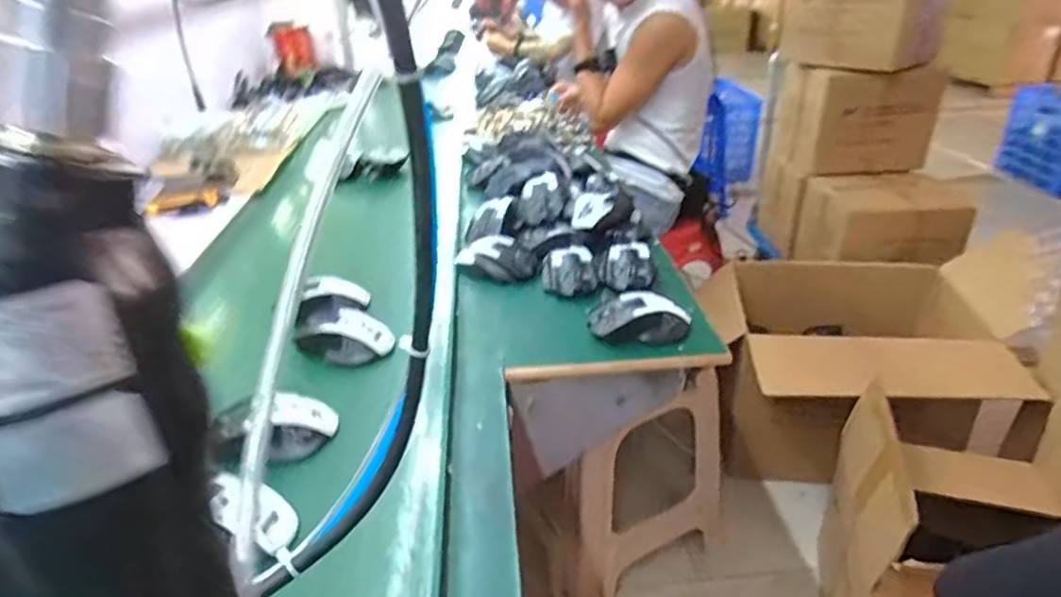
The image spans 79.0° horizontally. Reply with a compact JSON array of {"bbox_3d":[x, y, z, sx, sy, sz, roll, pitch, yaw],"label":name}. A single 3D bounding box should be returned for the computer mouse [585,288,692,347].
[{"bbox_3d":[0.124,0.026,0.737,0.115,0.046,0.063,3,30,11],"label":"computer mouse"}]

